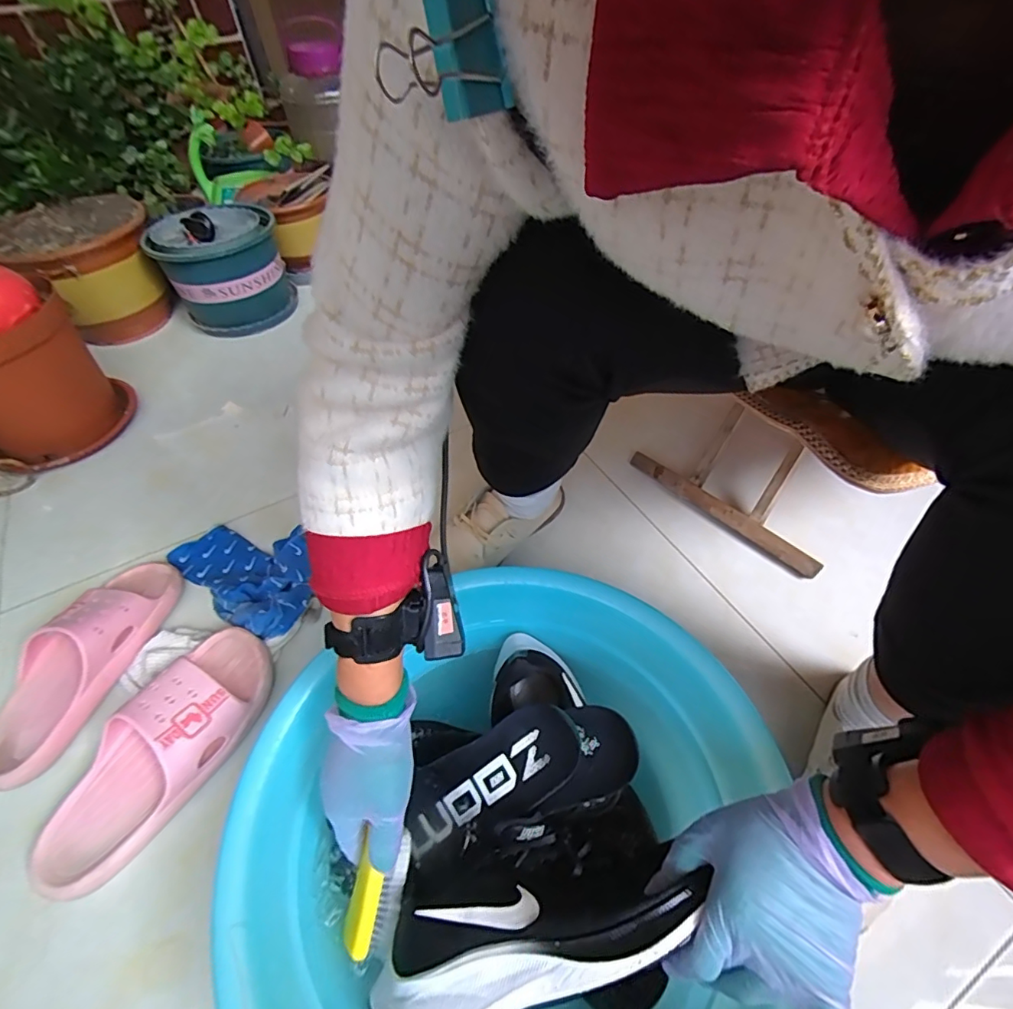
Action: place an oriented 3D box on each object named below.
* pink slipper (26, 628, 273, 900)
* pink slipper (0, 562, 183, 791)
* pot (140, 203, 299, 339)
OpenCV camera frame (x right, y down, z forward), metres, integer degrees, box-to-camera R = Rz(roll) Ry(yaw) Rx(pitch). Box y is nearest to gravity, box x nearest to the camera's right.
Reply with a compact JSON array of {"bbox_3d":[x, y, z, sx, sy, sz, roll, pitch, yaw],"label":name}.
[{"bbox_3d":[-0.340,0.238,0.504,0.101,0.069,0.253,17,53,19],"label":"pink slipper"},{"bbox_3d":[-0.482,0.169,0.576,0.095,0.066,0.258,10,51,14],"label":"pink slipper"},{"bbox_3d":[-0.558,-0.469,1.027,0.212,0.200,0.224,-1,51,2],"label":"pot"}]

